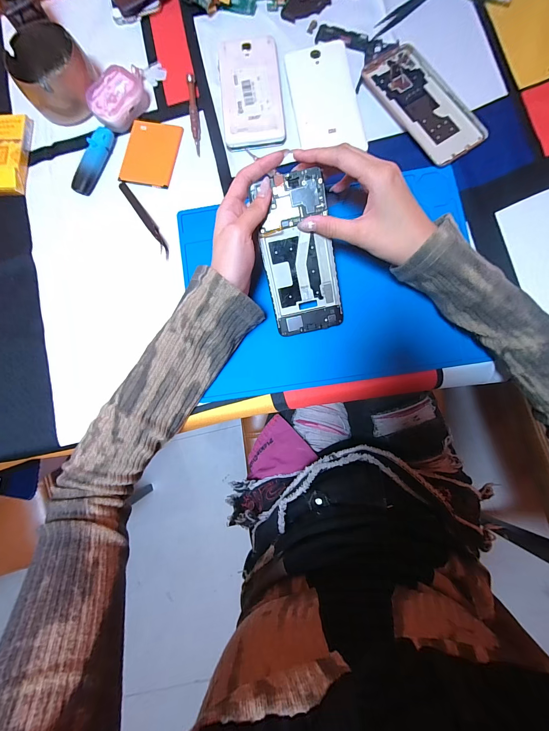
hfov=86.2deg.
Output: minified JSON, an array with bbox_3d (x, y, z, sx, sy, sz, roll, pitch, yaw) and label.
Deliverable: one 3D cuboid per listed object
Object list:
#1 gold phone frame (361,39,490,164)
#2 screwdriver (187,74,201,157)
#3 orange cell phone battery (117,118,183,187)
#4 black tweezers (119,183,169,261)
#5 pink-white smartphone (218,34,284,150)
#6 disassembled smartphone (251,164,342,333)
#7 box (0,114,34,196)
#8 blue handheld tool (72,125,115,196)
[{"bbox_3d":[0.174,-0.308,0.341,0.074,0.006,0.155,-34,82,-1],"label":"gold phone frame"},{"bbox_3d":[-0.098,-0.307,0.358,0.011,0.009,0.100,-8,83,3],"label":"screwdriver"},{"bbox_3d":[-0.152,-0.259,0.357,0.062,0.004,0.084,11,84,5],"label":"orange cell phone battery"},{"bbox_3d":[-0.154,-0.176,0.347,0.013,0.014,0.118,-33,82,0],"label":"black tweezers"},{"bbox_3d":[-0.028,-0.332,0.354,0.071,0.011,0.141,-6,83,3],"label":"pink-white smartphone"},{"bbox_3d":[0.026,-0.108,0.297,0.070,0.007,0.149,-9,110,3],"label":"disassembled smartphone"},{"bbox_3d":[-0.338,-0.263,0.367,0.062,0.015,0.102,2,83,4],"label":"box"},{"bbox_3d":[-0.218,-0.246,0.351,0.021,0.017,0.081,25,86,6],"label":"blue handheld tool"}]

